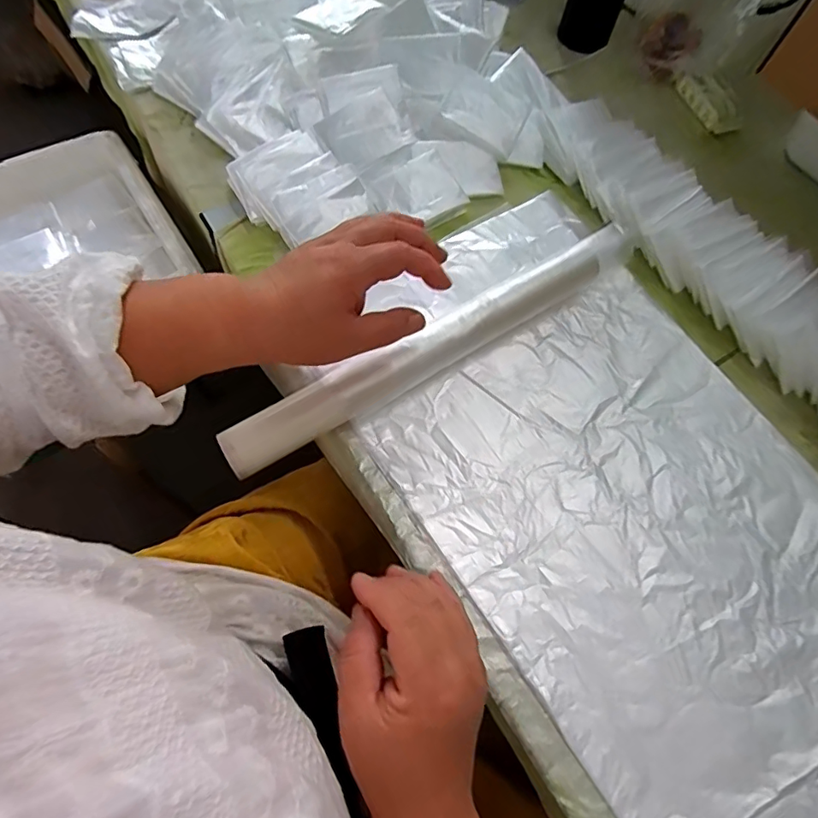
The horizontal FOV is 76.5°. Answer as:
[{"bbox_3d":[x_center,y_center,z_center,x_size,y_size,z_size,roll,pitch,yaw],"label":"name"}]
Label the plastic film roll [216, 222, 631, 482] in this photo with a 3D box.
[{"bbox_3d":[0.030,-0.058,0.446,0.394,0.030,0.036,-30,73,-14],"label":"plastic film roll"}]

